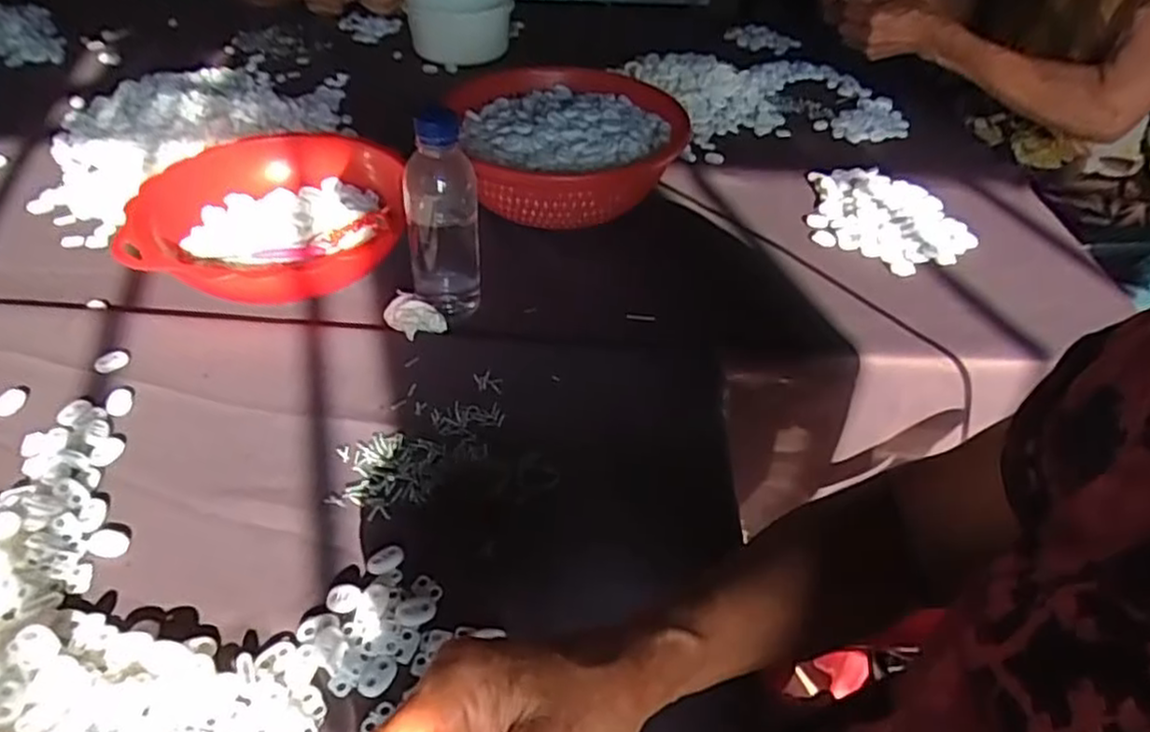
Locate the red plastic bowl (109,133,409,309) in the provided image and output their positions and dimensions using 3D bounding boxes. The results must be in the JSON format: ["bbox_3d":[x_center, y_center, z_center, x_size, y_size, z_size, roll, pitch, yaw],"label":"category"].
[{"bbox_3d":[-0.272,-0.131,0.656,0.217,0.064,0.234,-4,43,-8],"label":"red plastic bowl"}]

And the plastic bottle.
[{"bbox_3d":[-0.109,-0.128,0.591,0.060,0.162,0.057,-7,43,-11],"label":"plastic bottle"}]

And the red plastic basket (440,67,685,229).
[{"bbox_3d":[-0.007,-0.232,0.766,0.223,0.091,0.267,-9,43,-13],"label":"red plastic basket"}]

